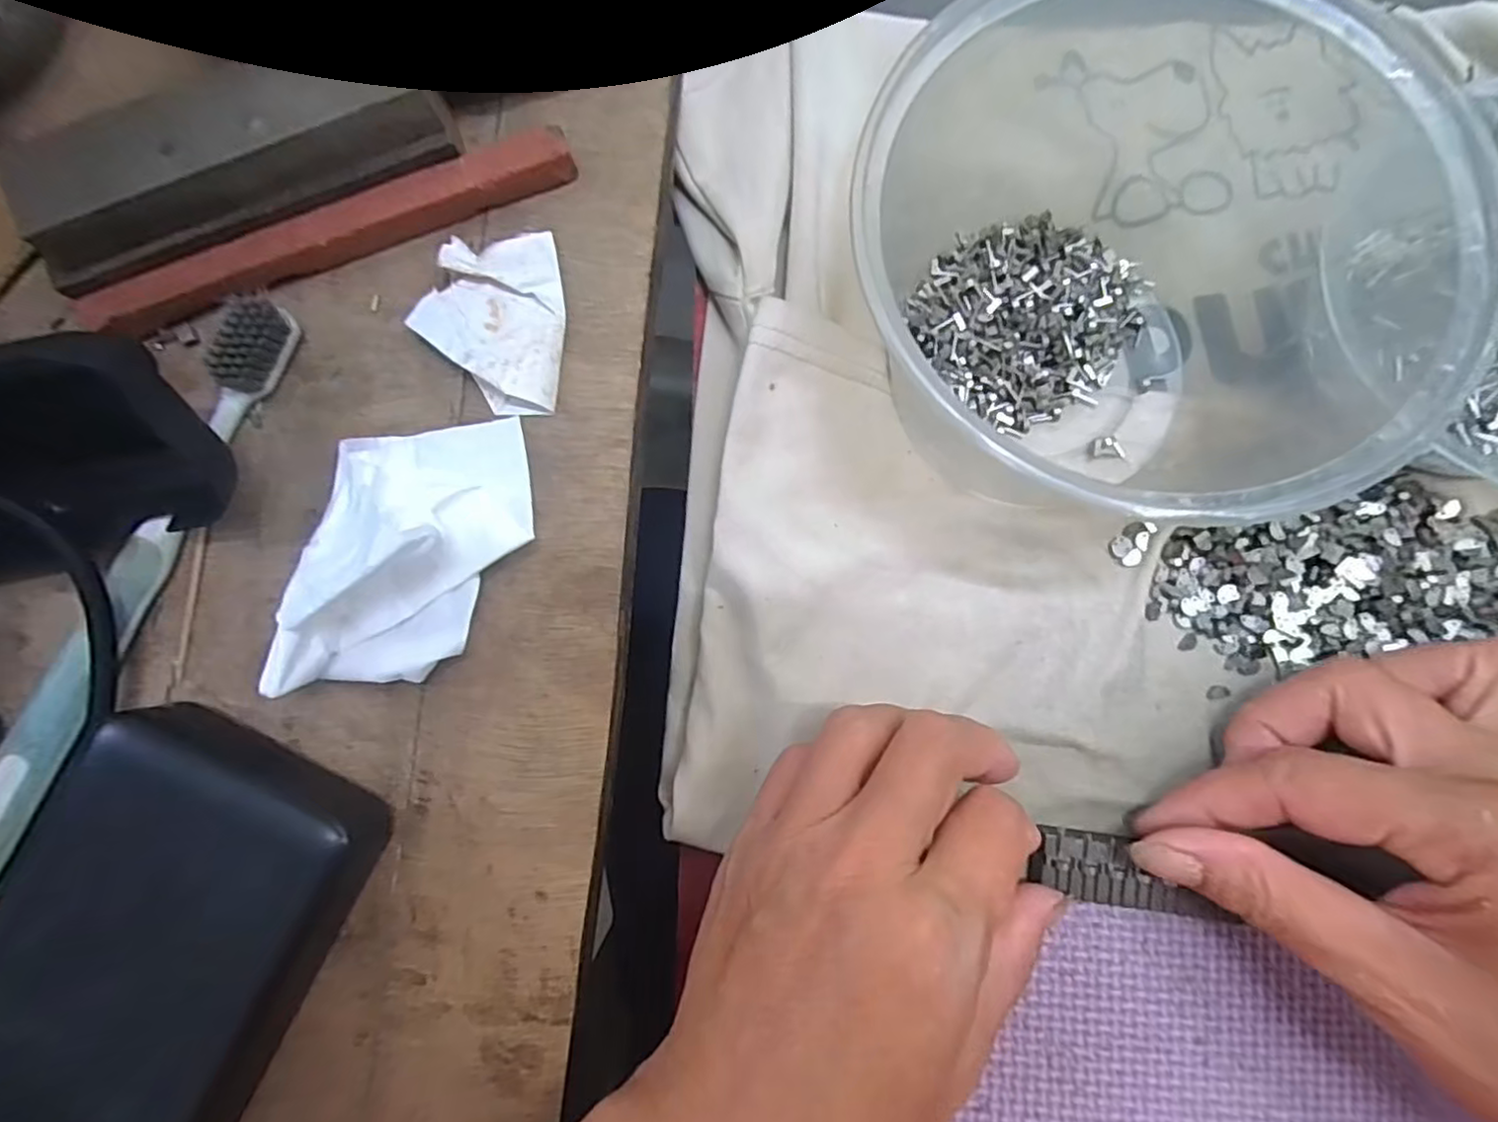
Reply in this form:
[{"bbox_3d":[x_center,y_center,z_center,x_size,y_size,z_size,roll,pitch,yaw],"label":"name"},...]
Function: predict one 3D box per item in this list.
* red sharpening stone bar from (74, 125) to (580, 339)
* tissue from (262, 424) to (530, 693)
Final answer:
[{"bbox_3d":[-0.120,-0.095,0.187,0.142,0.011,0.016,-23,85,-1],"label":"red sharpening stone bar"},{"bbox_3d":[-0.090,-0.003,0.170,0.055,0.034,0.079,9,84,0],"label":"tissue"}]

